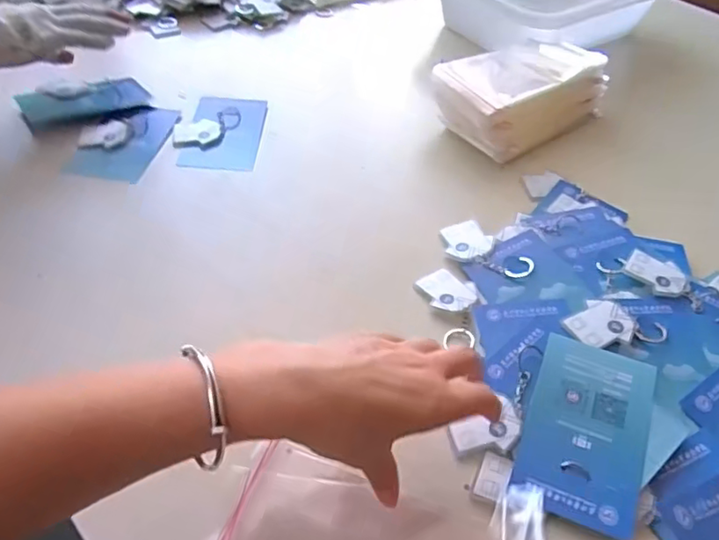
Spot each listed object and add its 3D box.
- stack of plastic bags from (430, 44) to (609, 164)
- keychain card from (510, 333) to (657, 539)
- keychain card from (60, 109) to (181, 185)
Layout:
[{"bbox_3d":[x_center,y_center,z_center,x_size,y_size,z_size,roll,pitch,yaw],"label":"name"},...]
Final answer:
[{"bbox_3d":[0.191,-0.215,0.709,0.214,0.069,0.128,-30,56,-30],"label":"stack of plastic bags"},{"bbox_3d":[0.162,0.111,0.419,0.080,0.004,0.134,17,55,16],"label":"keychain card"},{"bbox_3d":[-0.259,-0.141,0.644,0.084,0.008,0.131,10,46,3],"label":"keychain card"}]

